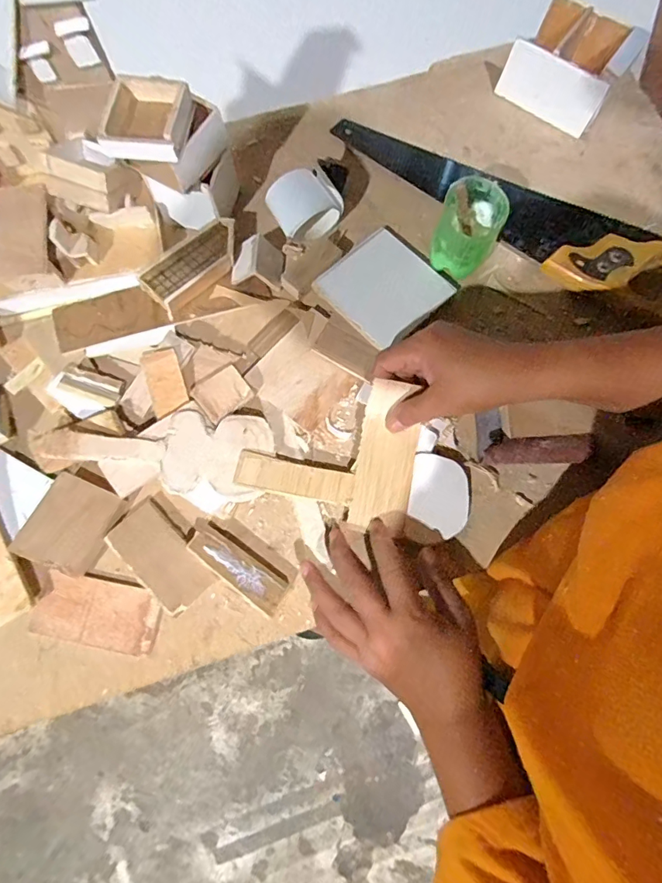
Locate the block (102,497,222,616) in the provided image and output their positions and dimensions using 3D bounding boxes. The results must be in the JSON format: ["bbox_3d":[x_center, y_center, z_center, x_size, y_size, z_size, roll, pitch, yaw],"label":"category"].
[{"bbox_3d":[-0.142,0.096,0.379,0.046,0.012,0.090,-42,79,-9],"label":"block"}]

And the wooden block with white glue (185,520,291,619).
[{"bbox_3d":[-0.076,0.104,0.380,0.088,0.017,0.031,34,79,9],"label":"wooden block with white glue"}]

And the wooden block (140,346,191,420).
[{"bbox_3d":[-0.149,-0.054,0.408,0.030,0.007,0.056,-17,97,-15],"label":"wooden block"}]

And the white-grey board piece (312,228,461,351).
[{"bbox_3d":[0.052,-0.153,0.447,0.103,0.009,0.101,-43,79,-9],"label":"white-grey board piece"}]

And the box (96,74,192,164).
[{"bbox_3d":[-0.149,-0.264,0.369,0.065,0.018,0.073,4,76,2],"label":"box"}]

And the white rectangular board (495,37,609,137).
[{"bbox_3d":[0.236,-0.380,0.493,0.111,0.066,0.009,34,79,9],"label":"white rectangular board"}]

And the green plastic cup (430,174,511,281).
[{"bbox_3d":[0.127,-0.197,0.426,0.055,0.076,0.056,0,76,1],"label":"green plastic cup"}]

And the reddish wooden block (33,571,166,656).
[{"bbox_3d":[-0.191,0.138,0.372,0.097,0.012,0.054,12,77,4],"label":"reddish wooden block"}]

